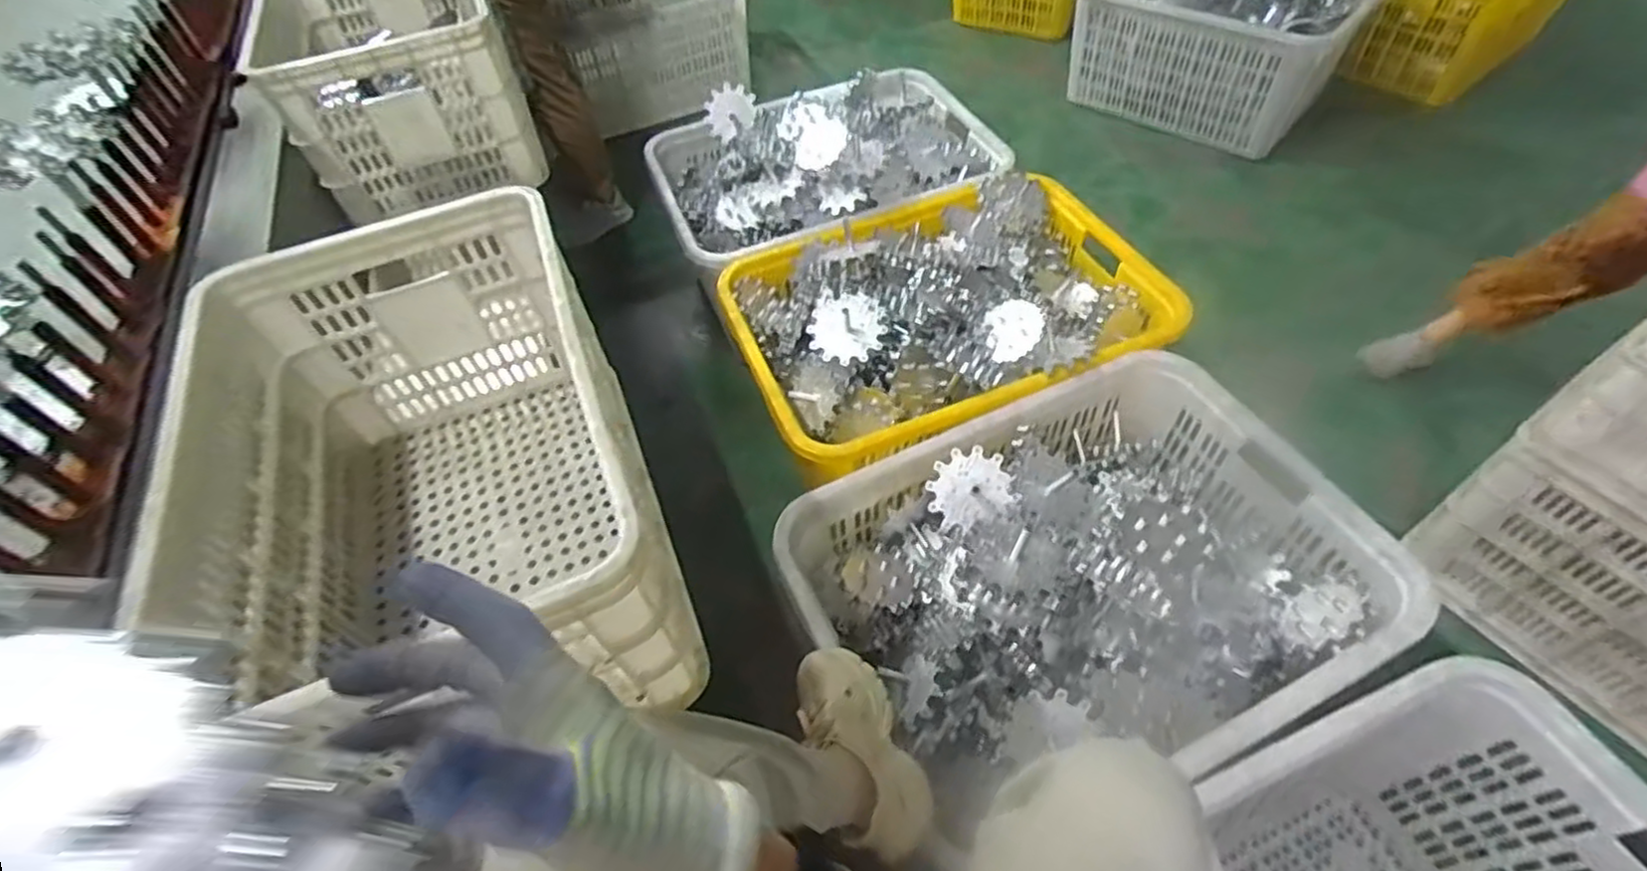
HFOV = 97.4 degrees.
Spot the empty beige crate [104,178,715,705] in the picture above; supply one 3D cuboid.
[{"bbox_3d":[-0.380,0.040,0.756,0.355,0.302,0.550,-21,55,-10],"label":"empty beige crate"}]

